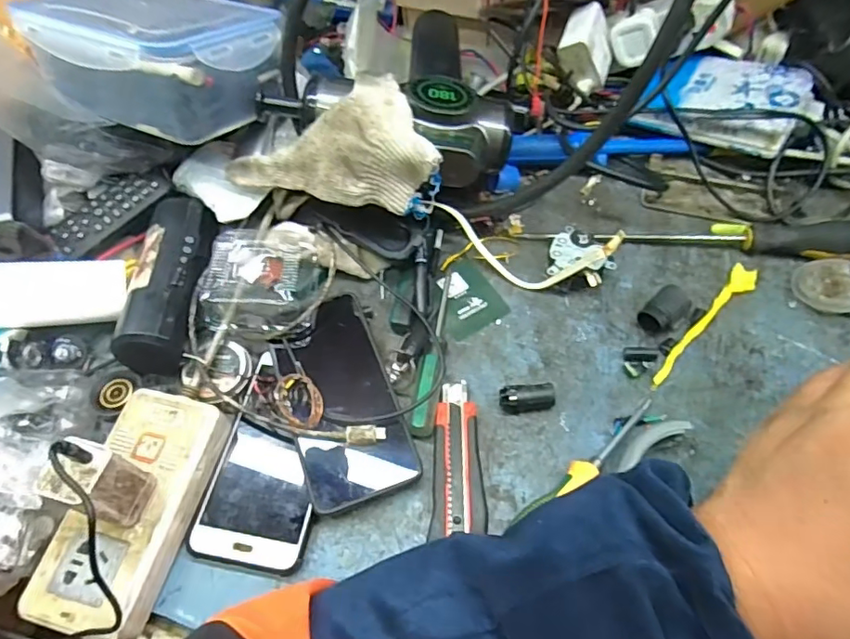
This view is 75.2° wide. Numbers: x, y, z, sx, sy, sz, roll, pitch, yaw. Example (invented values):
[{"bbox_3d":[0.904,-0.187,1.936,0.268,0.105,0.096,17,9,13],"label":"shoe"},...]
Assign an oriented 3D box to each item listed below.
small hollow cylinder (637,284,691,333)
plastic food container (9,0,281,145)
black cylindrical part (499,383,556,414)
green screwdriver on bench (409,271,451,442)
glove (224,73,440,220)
[{"bbox_3d":[0.188,-0.006,0.437,0.040,0.022,0.025,-33,62,-18],"label":"small hollow cylinder"},{"bbox_3d":[-0.223,-0.224,0.452,0.191,0.079,0.125,28,63,19],"label":"plastic food container"},{"bbox_3d":[0.075,0.058,0.407,0.039,0.019,0.016,-5,57,0],"label":"black cylindrical part"},{"bbox_3d":[0.009,0.019,0.429,0.017,0.021,0.144,6,58,7],"label":"green screwdriver on bench"},{"bbox_3d":[-0.074,-0.122,0.425,0.142,0.063,0.097,-22,59,-12],"label":"glove"}]

